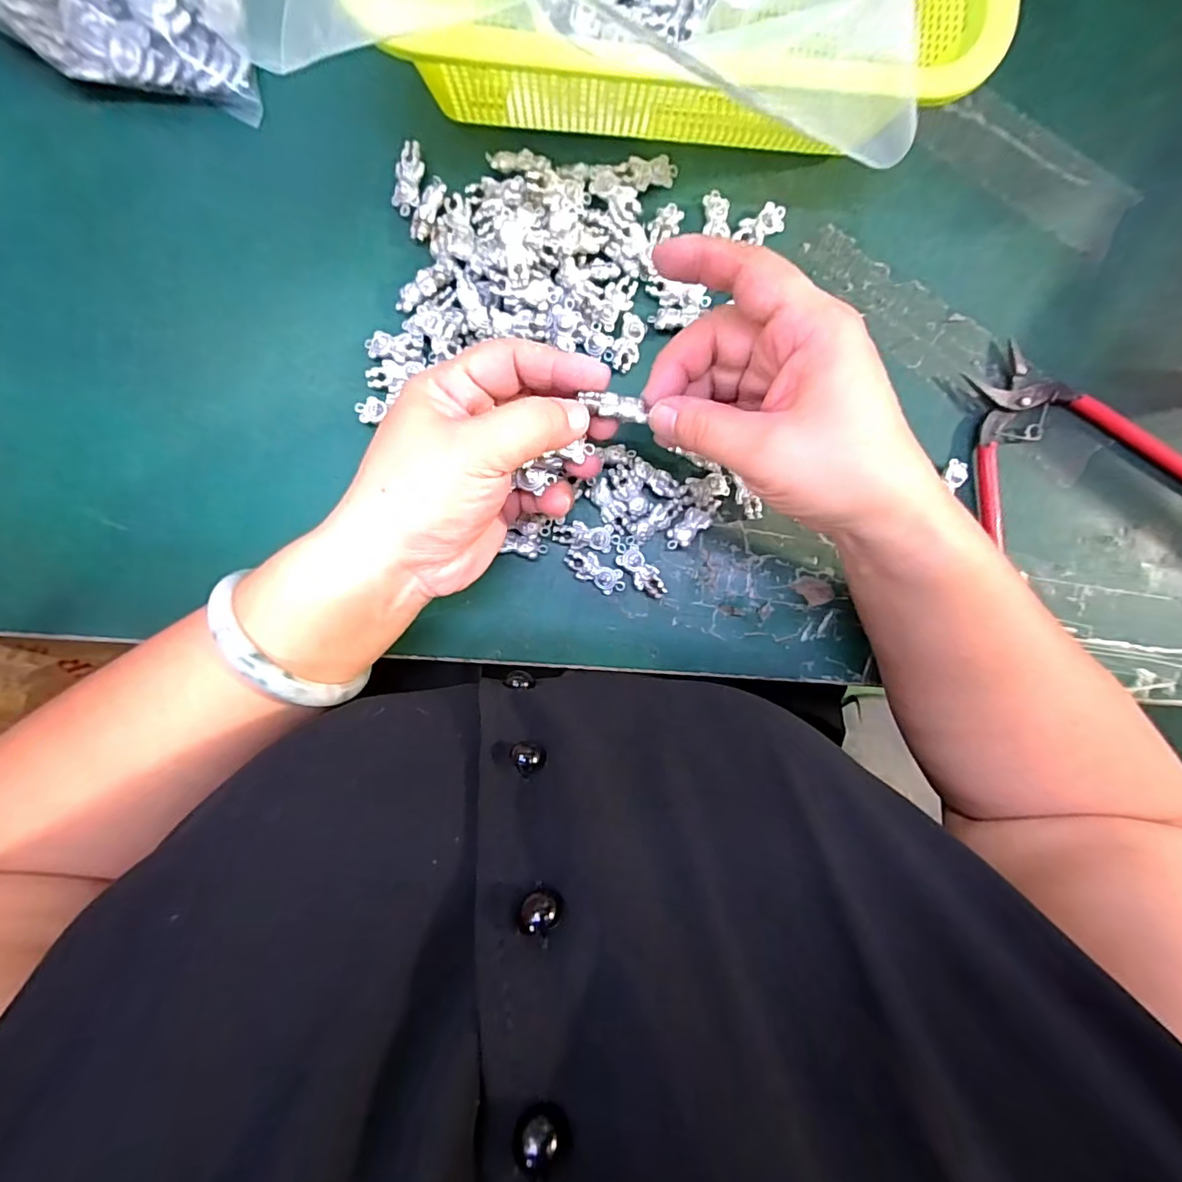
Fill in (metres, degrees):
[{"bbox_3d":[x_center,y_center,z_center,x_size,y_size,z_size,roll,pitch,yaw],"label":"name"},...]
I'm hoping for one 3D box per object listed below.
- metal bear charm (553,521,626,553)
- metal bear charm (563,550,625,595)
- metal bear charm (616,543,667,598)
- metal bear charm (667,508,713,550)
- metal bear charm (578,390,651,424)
[{"bbox_3d":[-0.001,-0.028,0.282,0.036,0.004,0.014,7,91,-3],"label":"metal bear charm"},{"bbox_3d":[0.002,-0.010,0.284,0.033,0.006,0.014,29,90,-3],"label":"metal bear charm"},{"bbox_3d":[0.026,-0.011,0.285,0.014,0.007,0.033,-40,92,-1],"label":"metal bear charm"},{"bbox_3d":[0.050,-0.032,0.286,0.026,0.010,0.013,-43,92,-1],"label":"metal bear charm"},{"bbox_3d":[0.010,-0.076,0.228,0.029,0.004,0.011,7,91,-14],"label":"metal bear charm"}]

